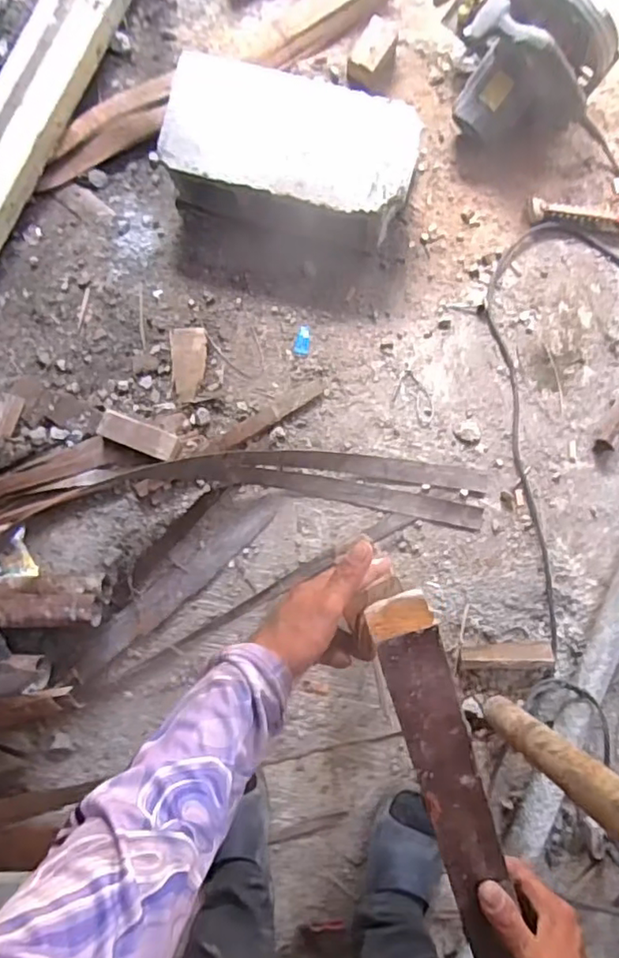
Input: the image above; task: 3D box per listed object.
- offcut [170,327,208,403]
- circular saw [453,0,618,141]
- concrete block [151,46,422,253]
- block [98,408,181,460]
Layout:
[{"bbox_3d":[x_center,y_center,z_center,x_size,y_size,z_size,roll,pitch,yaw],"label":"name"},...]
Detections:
[{"bbox_3d":[-0.204,-0.196,1.019,0.058,0.012,0.129,-5,82,1],"label":"offcut"},{"bbox_3d":[0.335,-0.685,0.980,0.270,0.179,0.198,36,85,6],"label":"circular saw"},{"bbox_3d":[-0.035,-0.528,1.001,0.401,0.128,0.231,20,83,4],"label":"concrete block"},{"bbox_3d":[-0.276,-0.069,0.976,0.124,0.052,0.046,21,83,4],"label":"block"}]

